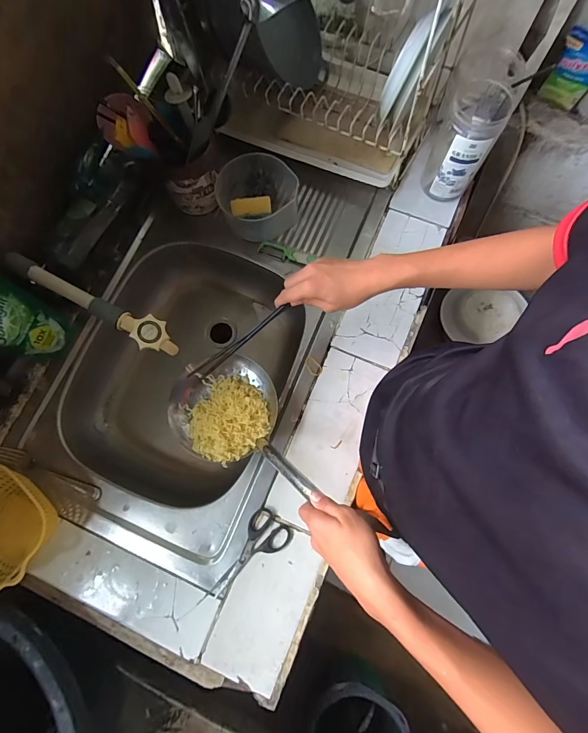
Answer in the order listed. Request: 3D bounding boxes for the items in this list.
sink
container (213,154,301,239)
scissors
[{"bbox_3d":[-0.158,-0.055,0.688,0.427,0.148,0.761,22,77,7],"label":"sink"},{"bbox_3d":[-0.065,-0.318,0.654,0.144,0.091,0.134,0,76,2],"label":"container"},{"bbox_3d":[-0.074,0.307,0.545,0.068,0.009,0.158,36,80,10],"label":"scissors"}]

